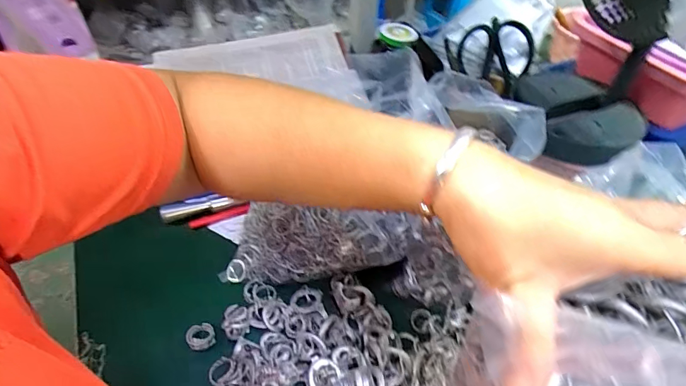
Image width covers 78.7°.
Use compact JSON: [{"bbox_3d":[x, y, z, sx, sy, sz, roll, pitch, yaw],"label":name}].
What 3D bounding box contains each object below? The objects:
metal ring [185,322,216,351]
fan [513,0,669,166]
[{"bbox_3d":[-0.144,0.146,0.425,0.027,0.013,0.027,1,44,-1],"label":"metal ring"},{"bbox_3d":[0.300,-0.179,0.441,0.132,0.276,0.121,15,46,13],"label":"fan"}]

